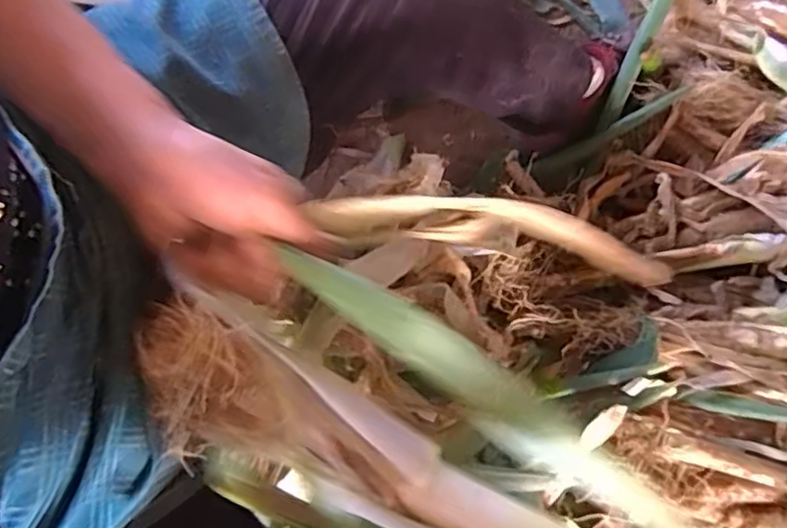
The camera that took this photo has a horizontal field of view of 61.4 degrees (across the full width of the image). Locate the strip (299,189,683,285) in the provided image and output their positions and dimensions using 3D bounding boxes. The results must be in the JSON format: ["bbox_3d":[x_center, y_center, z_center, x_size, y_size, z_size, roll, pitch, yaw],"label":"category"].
[{"bbox_3d":[0.075,-0.017,0.415,0.247,0.029,0.033,8,71,-23],"label":"strip"}]

